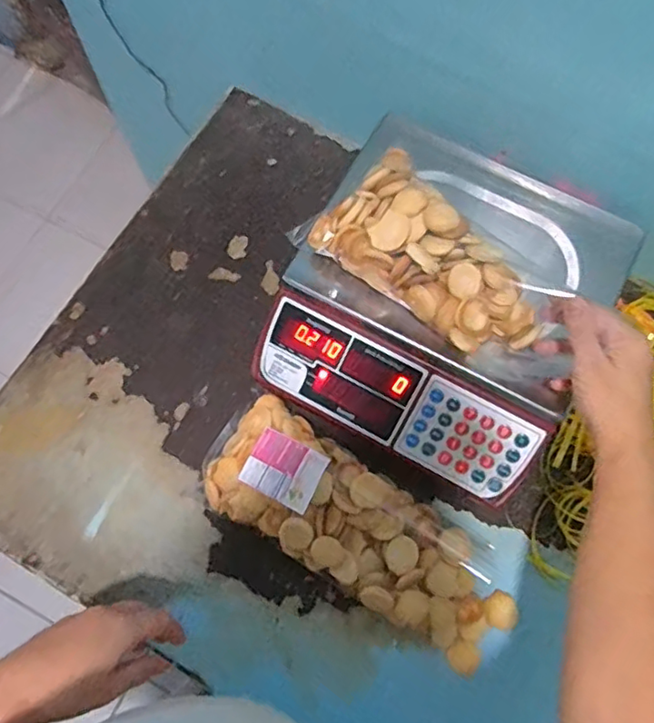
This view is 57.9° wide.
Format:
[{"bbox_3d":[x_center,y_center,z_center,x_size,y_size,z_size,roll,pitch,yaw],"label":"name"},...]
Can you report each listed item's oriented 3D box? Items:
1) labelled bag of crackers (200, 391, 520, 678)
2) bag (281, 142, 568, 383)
[{"bbox_3d":[0.032,0.161,0.568,0.326,0.062,0.116,32,73,9],"label":"labelled bag of crackers"},{"bbox_3d":[0.102,-0.094,0.538,0.229,0.073,0.120,36,73,2],"label":"bag"}]

